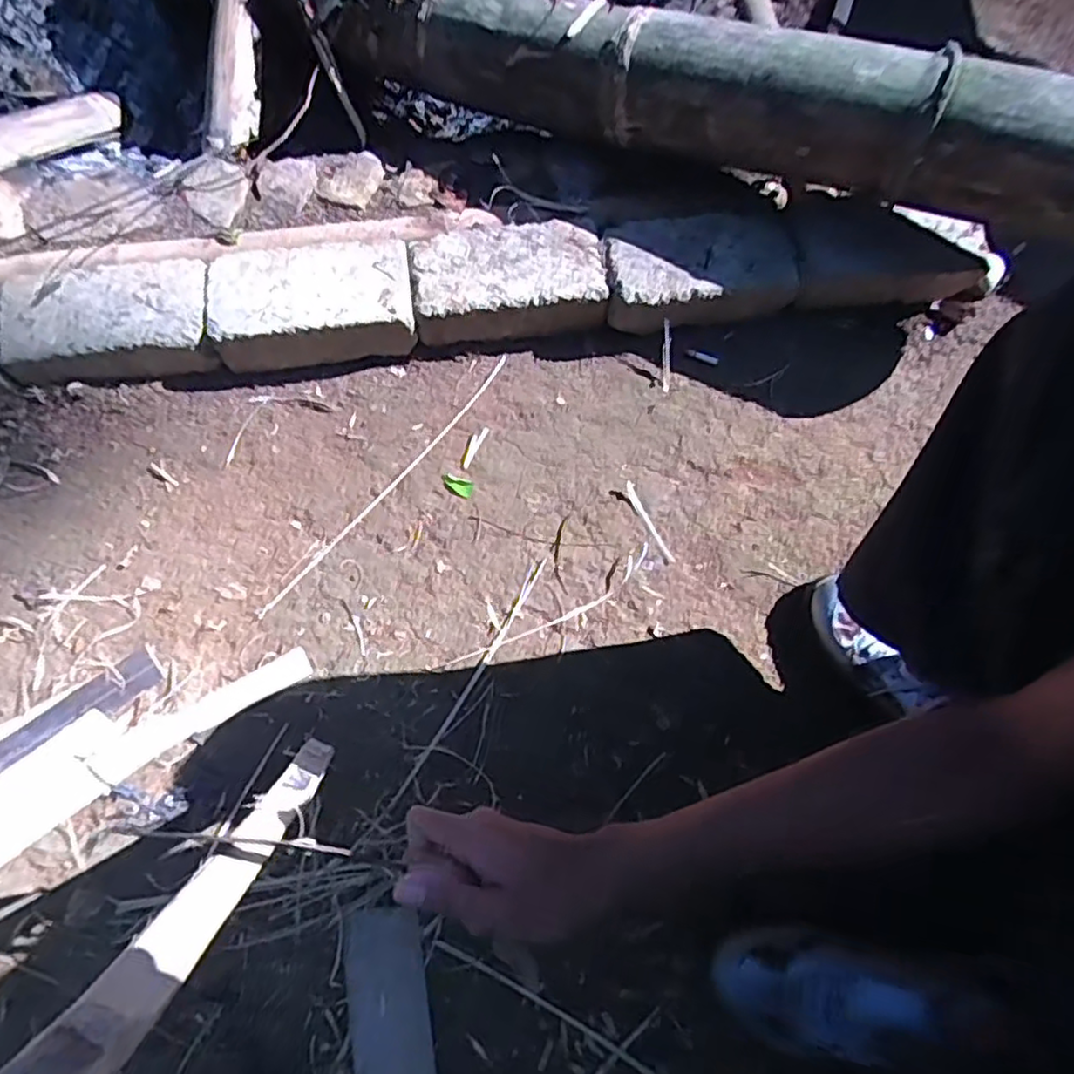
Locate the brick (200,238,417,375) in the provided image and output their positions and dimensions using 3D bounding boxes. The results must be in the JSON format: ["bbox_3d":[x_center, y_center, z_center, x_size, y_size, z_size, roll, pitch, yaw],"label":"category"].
[{"bbox_3d":[-0.242,-0.263,0.748,0.210,0.060,0.126,-8,73,-2],"label":"brick"}]

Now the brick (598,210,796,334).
[{"bbox_3d":[0.181,-0.300,0.765,0.209,0.054,0.118,-3,73,-1],"label":"brick"}]

